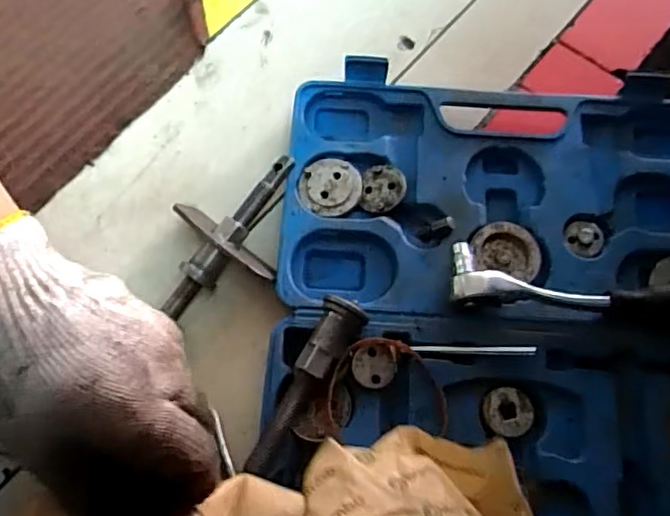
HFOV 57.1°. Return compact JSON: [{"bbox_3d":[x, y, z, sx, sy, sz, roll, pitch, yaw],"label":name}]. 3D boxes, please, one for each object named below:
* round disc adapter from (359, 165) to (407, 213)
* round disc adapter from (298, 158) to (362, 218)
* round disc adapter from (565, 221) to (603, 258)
[{"bbox_3d":[0.039,-0.055,0.493,0.035,0.004,0.039,1,77,13],"label":"round disc adapter"},{"bbox_3d":[-0.003,-0.056,0.492,0.049,0.008,0.047,1,70,-1],"label":"round disc adapter"},{"bbox_3d":[0.194,-0.014,0.477,0.031,0.004,0.029,1,70,-1],"label":"round disc adapter"}]

